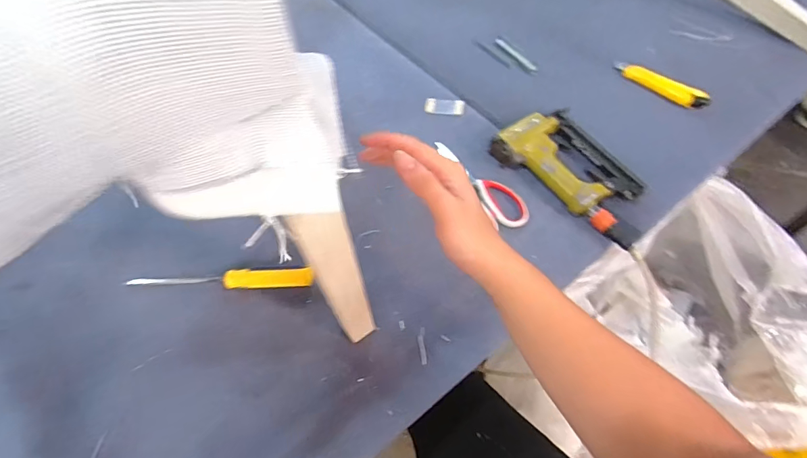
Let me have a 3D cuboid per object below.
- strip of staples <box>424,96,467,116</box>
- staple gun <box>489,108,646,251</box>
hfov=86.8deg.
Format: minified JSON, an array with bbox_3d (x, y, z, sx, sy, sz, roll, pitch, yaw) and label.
[{"bbox_3d":[0.071,-0.212,0.737,0.068,0.005,0.034,4,59,5],"label":"strip of staples"},{"bbox_3d":[0.257,-0.086,0.630,0.119,0.046,0.242,-38,65,-19],"label":"staple gun"}]

